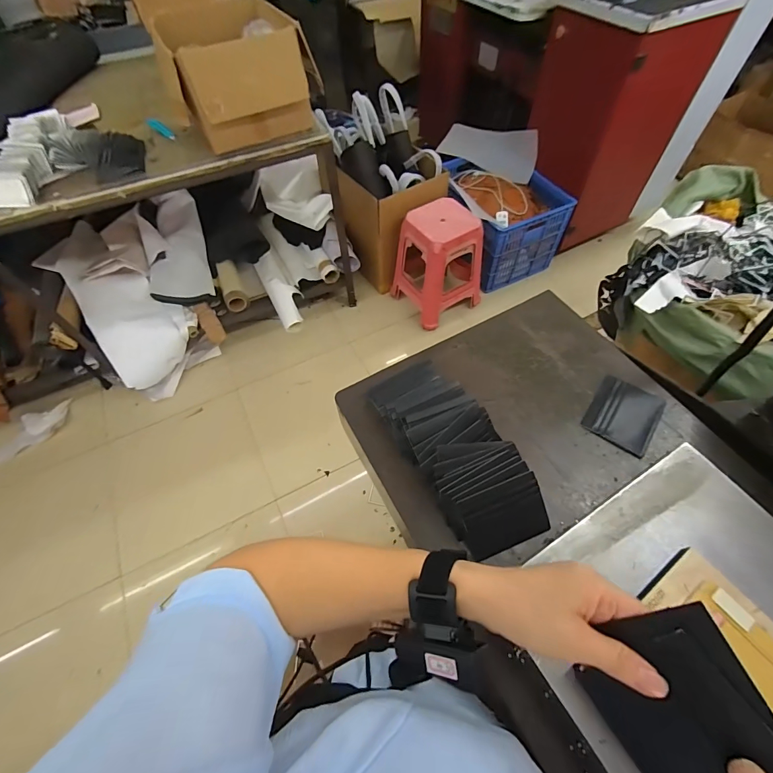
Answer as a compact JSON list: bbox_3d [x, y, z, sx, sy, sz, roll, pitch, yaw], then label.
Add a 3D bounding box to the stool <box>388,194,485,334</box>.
[{"bbox_3d":[0.248,-0.582,1.791,0.324,0.477,0.308,-27,61,-14],"label":"stool"}]

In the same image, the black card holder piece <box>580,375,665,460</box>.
[{"bbox_3d":[0.333,0.037,0.520,0.085,0.010,0.105,32,65,21],"label":"black card holder piece"}]

